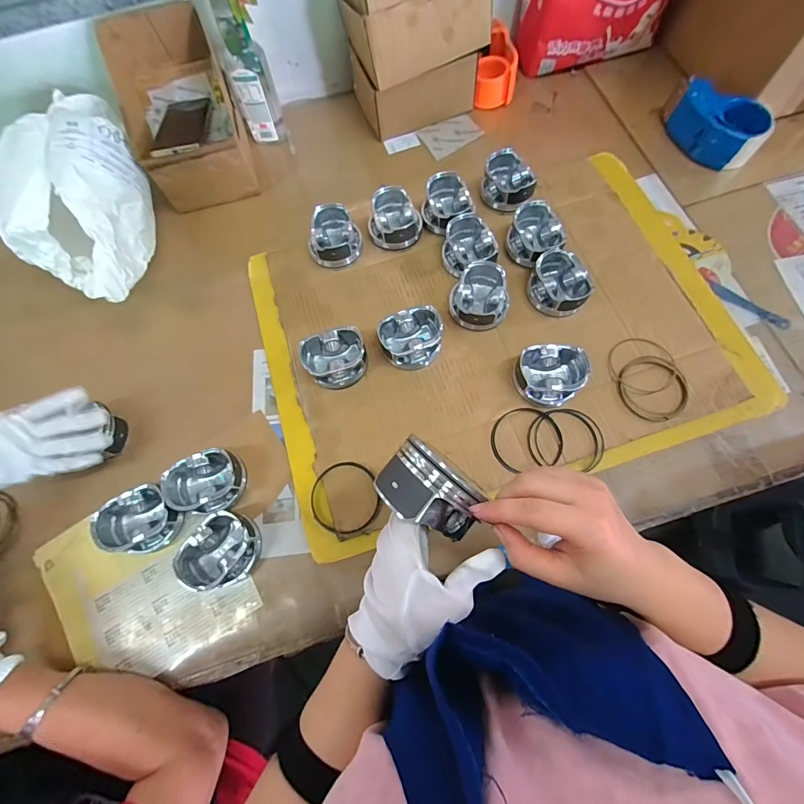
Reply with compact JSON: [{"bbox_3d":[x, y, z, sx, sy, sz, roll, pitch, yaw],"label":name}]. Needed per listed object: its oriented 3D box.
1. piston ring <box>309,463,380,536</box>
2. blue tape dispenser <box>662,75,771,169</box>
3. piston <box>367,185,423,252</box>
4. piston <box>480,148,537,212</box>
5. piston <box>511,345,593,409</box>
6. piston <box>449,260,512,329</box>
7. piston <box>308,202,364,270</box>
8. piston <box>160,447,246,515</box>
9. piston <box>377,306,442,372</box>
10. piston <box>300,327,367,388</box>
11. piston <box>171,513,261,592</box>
[{"bbox_3d":[-0.074,0.122,0.485,0.087,0.006,0.089,-1,74,2],"label":"piston ring"},{"bbox_3d":[0.498,-0.442,0.608,0.153,0.065,0.075,38,78,12],"label":"blue tape dispenser"},{"bbox_3d":[-0.011,-0.288,0.596,0.084,0.046,0.090,-3,74,1],"label":"piston"},{"bbox_3d":[0.171,-0.353,0.605,0.082,0.055,0.076,-1,74,2],"label":"piston"},{"bbox_3d":[0.196,-0.036,0.503,0.085,0.044,0.077,19,75,8],"label":"piston"},{"bbox_3d":[0.111,-0.152,0.545,0.082,0.049,0.085,-1,74,2],"label":"piston"},{"bbox_3d":[-0.107,-0.261,0.594,0.084,0.051,0.089,-13,74,-2],"label":"piston"},{"bbox_3d":[-0.246,0.103,0.478,0.087,0.045,0.071,-24,74,-5],"label":"piston"},{"bbox_3d":[0.013,-0.088,0.525,0.084,0.043,0.072,-13,74,-2],"label":"piston"},{"bbox_3d":[-0.093,-0.060,0.527,0.089,0.045,0.076,-11,74,-1],"label":"piston"},{"bbox_3d":[-0.218,0.180,0.454,0.088,0.043,0.074,-41,76,-9],"label":"piston"}]

